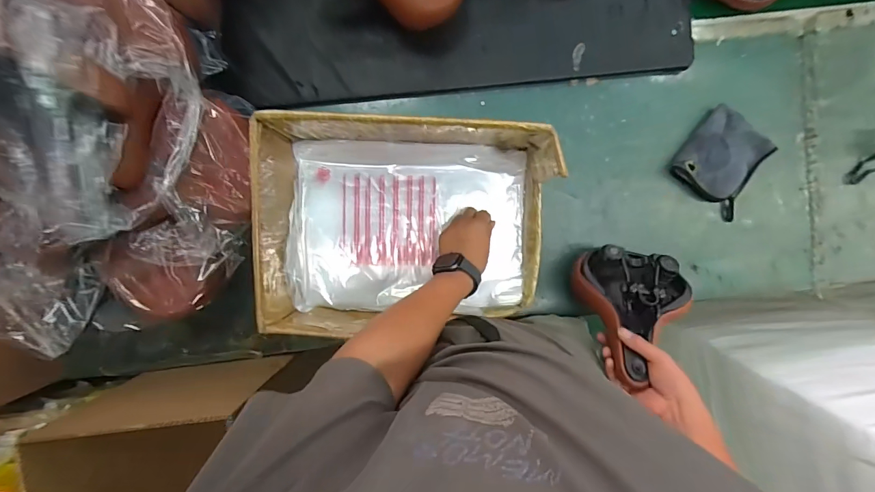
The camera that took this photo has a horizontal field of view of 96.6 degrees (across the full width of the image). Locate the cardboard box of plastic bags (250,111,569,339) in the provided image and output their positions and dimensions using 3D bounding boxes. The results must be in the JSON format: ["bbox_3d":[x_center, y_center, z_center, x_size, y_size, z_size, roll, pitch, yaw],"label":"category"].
[{"bbox_3d":[-0.036,-0.021,0.617,0.425,0.191,0.309,2,94,-2],"label":"cardboard box of plastic bags"}]

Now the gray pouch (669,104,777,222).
[{"bbox_3d":[0.545,-0.159,0.735,0.153,0.029,0.150,34,93,-4],"label":"gray pouch"}]

